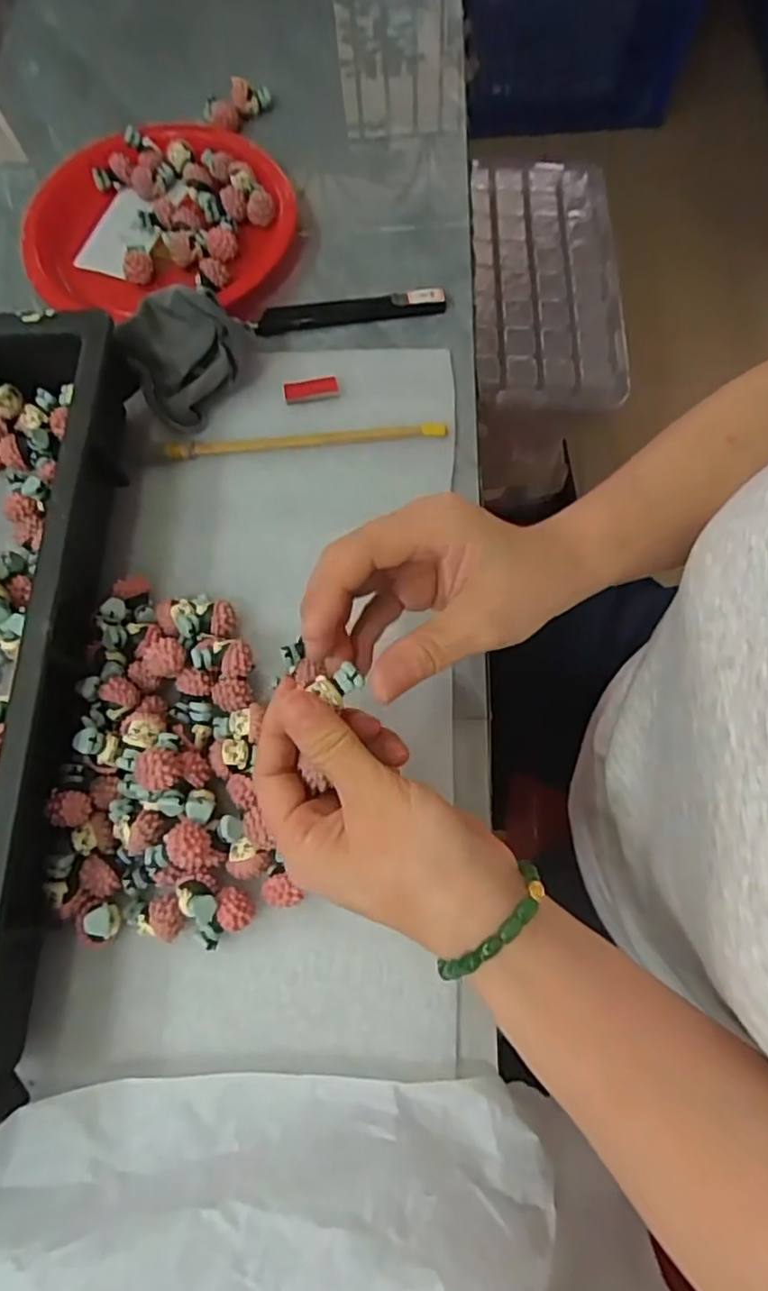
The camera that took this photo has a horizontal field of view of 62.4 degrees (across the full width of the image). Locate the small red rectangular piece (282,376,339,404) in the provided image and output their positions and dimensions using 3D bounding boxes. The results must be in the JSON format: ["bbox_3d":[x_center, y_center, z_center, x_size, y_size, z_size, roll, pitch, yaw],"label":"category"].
[{"bbox_3d":[-0.045,-0.158,0.390,0.033,0.005,0.014,-8,71,-1],"label":"small red rectangular piece"}]

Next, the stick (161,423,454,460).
[{"bbox_3d":[-0.047,-0.124,0.380,0.165,0.007,0.009,-5,71,1],"label":"stick"}]

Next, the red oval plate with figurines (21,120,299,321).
[{"bbox_3d":[-0.148,-0.297,0.436,0.174,0.028,0.157,0,71,2],"label":"red oval plate with figurines"}]

